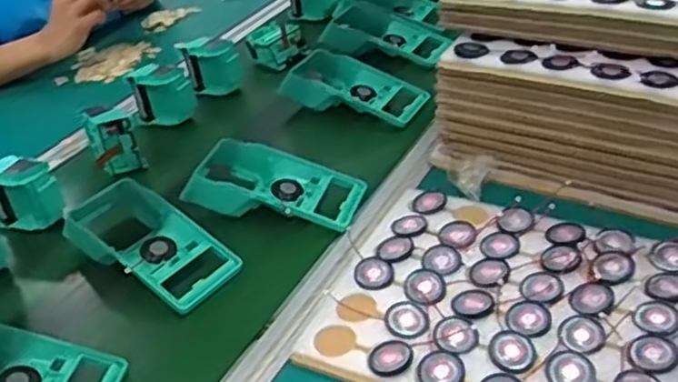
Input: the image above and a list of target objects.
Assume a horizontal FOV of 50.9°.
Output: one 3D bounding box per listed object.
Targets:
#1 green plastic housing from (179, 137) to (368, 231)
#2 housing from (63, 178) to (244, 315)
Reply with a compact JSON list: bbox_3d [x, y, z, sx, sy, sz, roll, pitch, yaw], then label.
[{"bbox_3d":[-0.071,-0.008,0.764,0.189,0.043,0.090,6,37,17],"label":"green plastic housing"},{"bbox_3d":[-0.190,0.053,0.710,0.193,0.048,0.098,23,44,36],"label":"housing"}]

